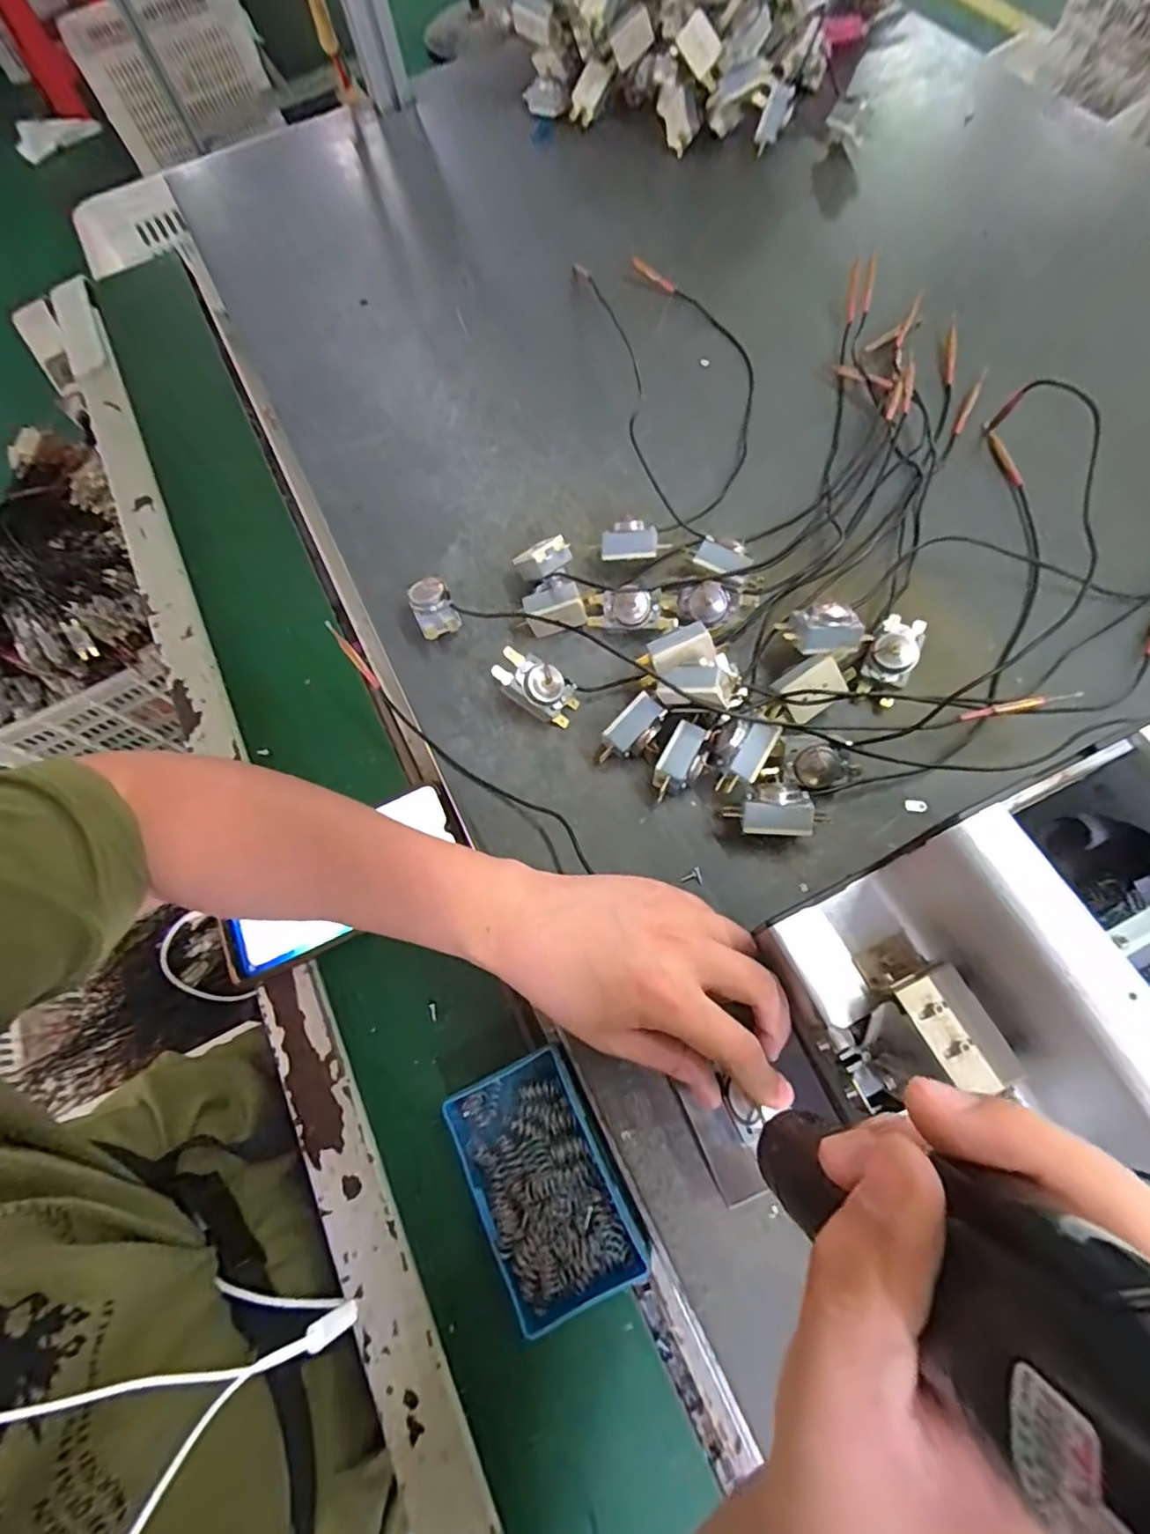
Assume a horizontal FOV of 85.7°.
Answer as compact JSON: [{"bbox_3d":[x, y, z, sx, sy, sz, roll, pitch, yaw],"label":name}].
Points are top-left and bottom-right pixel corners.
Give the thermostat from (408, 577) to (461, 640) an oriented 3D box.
[{"bbox_3d":[-0.099,-0.110,0.432,0.027,0.029,0.034,-27,69,-4],"label":"thermostat"}]

